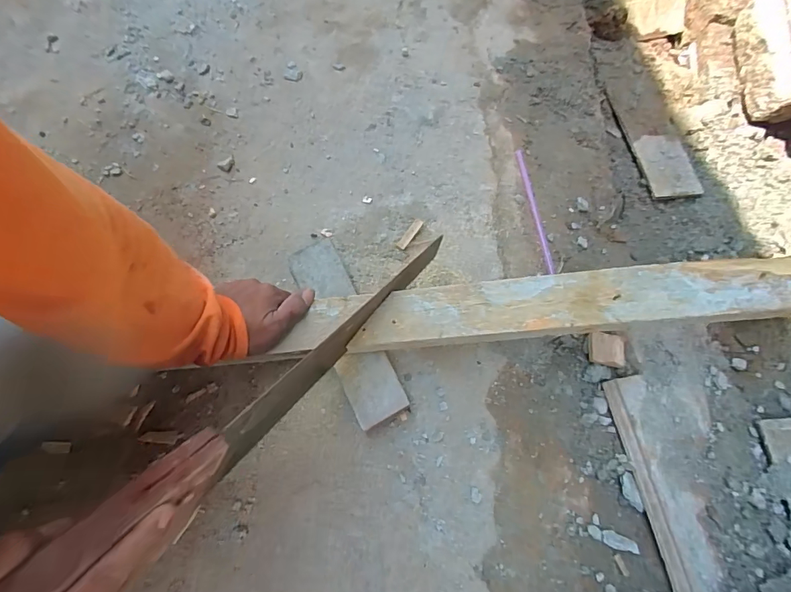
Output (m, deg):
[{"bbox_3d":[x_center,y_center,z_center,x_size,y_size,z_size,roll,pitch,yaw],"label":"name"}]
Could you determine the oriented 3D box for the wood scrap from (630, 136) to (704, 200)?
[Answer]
[{"bbox_3d":[0.415,-0.199,0.667,0.073,0.015,0.114,-6,68,-3],"label":"wood scrap"}]

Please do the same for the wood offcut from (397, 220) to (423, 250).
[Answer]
[{"bbox_3d":[0.019,-0.082,0.573,0.013,0.009,0.048,34,72,12],"label":"wood offcut"}]

